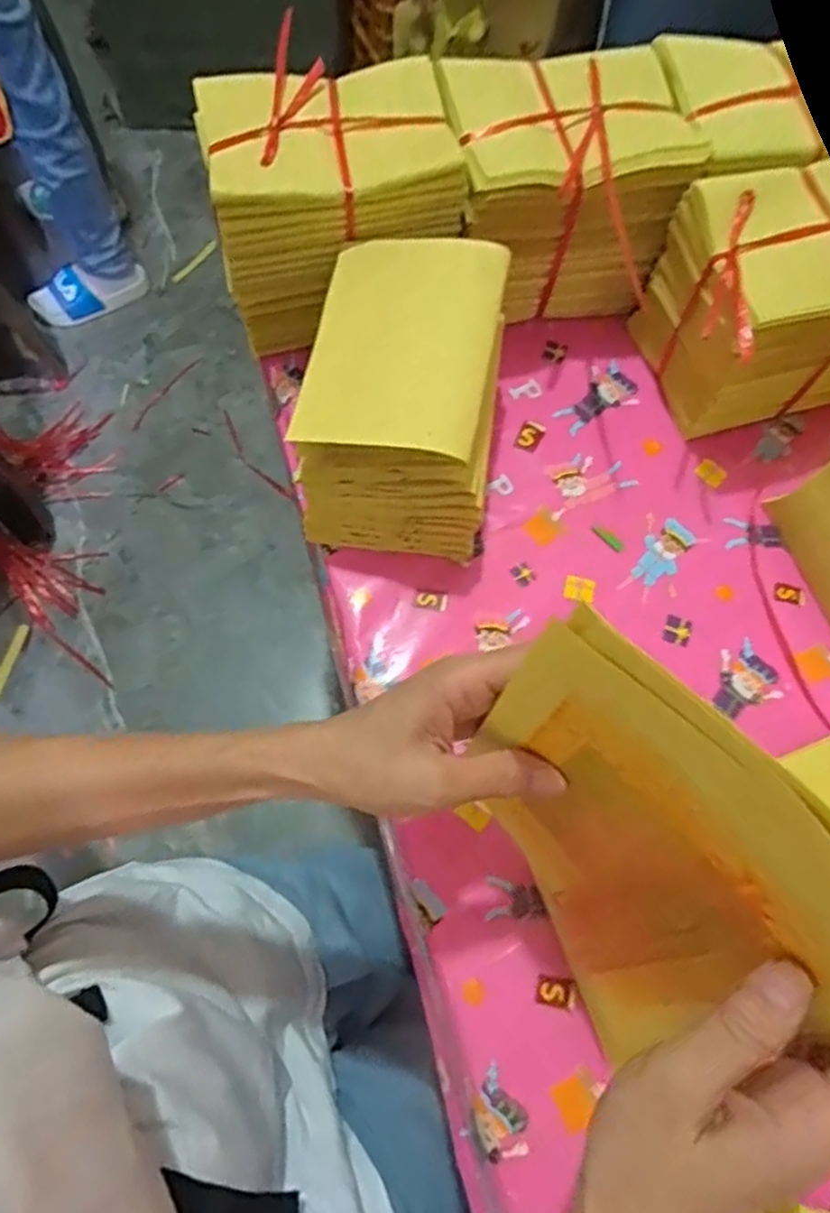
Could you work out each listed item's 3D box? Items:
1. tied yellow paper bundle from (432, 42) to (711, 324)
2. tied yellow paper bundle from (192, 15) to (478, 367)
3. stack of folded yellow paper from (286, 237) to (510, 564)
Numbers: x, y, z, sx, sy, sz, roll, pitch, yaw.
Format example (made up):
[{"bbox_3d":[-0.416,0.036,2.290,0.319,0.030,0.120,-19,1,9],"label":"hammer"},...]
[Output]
[{"bbox_3d":[0.105,-0.305,0.541,0.159,0.146,0.116,-7,68,-5],"label":"tied yellow paper bundle"},{"bbox_3d":[-0.060,-0.287,0.517,0.165,0.130,0.116,-11,69,-7],"label":"tied yellow paper bundle"},{"bbox_3d":[-0.009,-0.140,0.483,0.118,0.119,0.176,7,68,0],"label":"stack of folded yellow paper"}]

